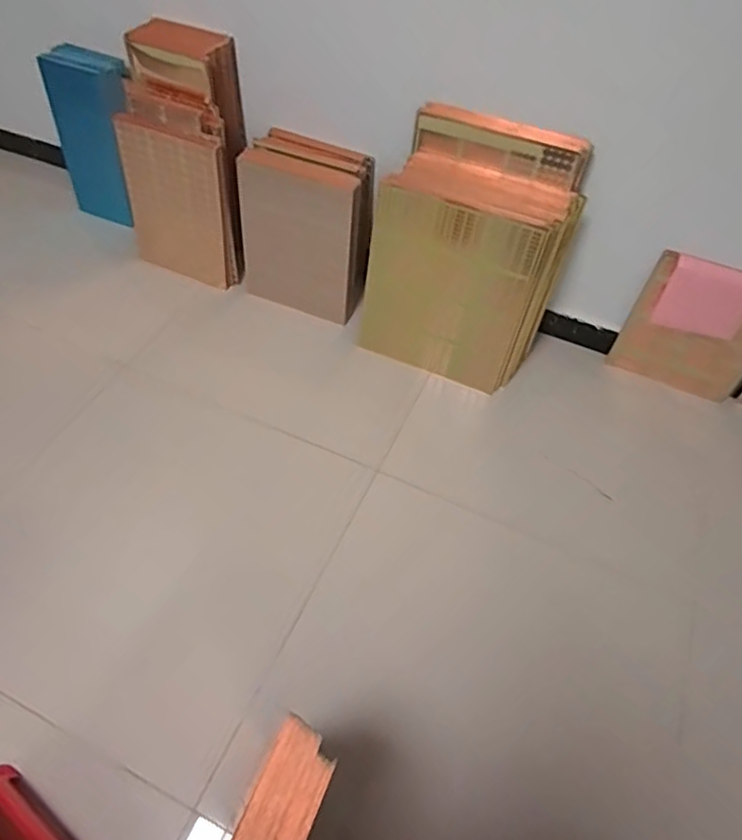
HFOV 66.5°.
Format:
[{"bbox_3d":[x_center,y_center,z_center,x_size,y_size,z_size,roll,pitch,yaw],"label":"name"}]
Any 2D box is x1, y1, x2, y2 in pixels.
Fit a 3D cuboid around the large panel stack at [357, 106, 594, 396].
[{"bbox_3d":[0.244,-0.417,1.530,0.493,0.641,0.310,22,56,12],"label":"large panel stack"}]

